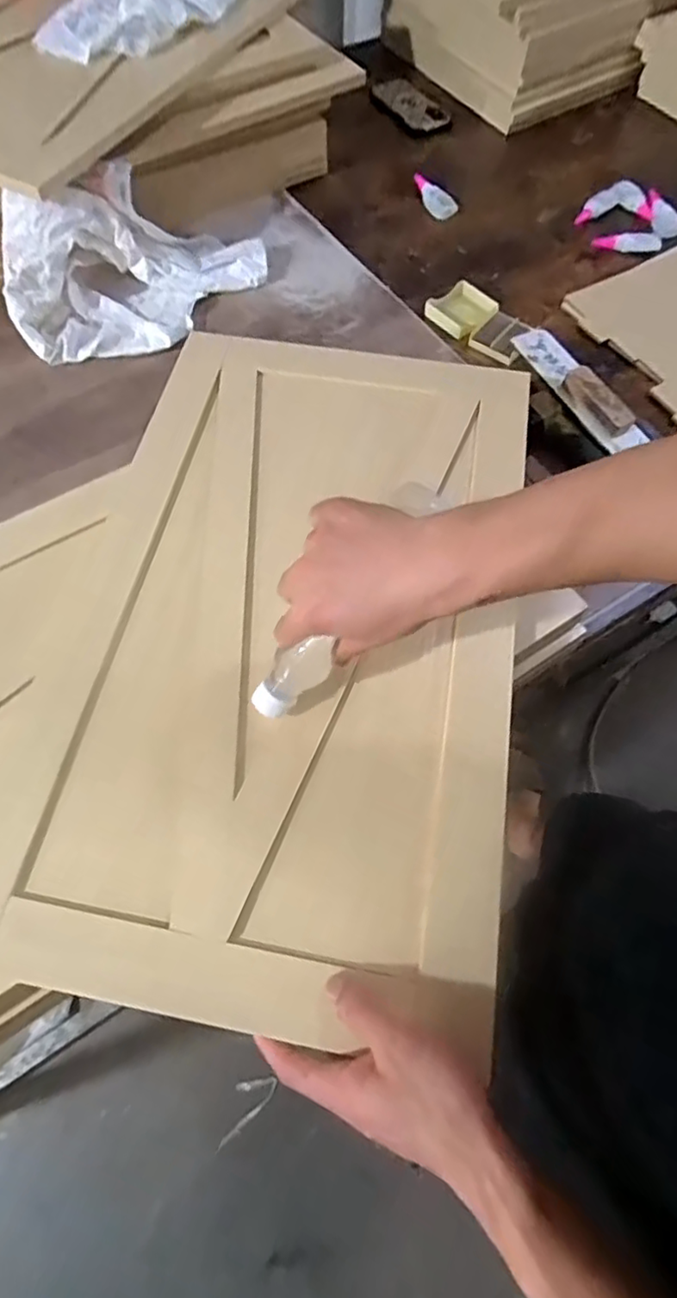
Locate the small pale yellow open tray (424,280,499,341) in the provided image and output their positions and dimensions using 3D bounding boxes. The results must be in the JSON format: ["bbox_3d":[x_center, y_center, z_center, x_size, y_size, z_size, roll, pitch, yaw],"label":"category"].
[{"bbox_3d":[0.171,-0.467,0.809,0.074,0.024,0.074,-38,71,-17],"label":"small pale yellow open tray"}]

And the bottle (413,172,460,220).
[{"bbox_3d":[0.149,-0.707,0.918,0.081,0.026,0.033,40,68,-7],"label":"bottle"}]

